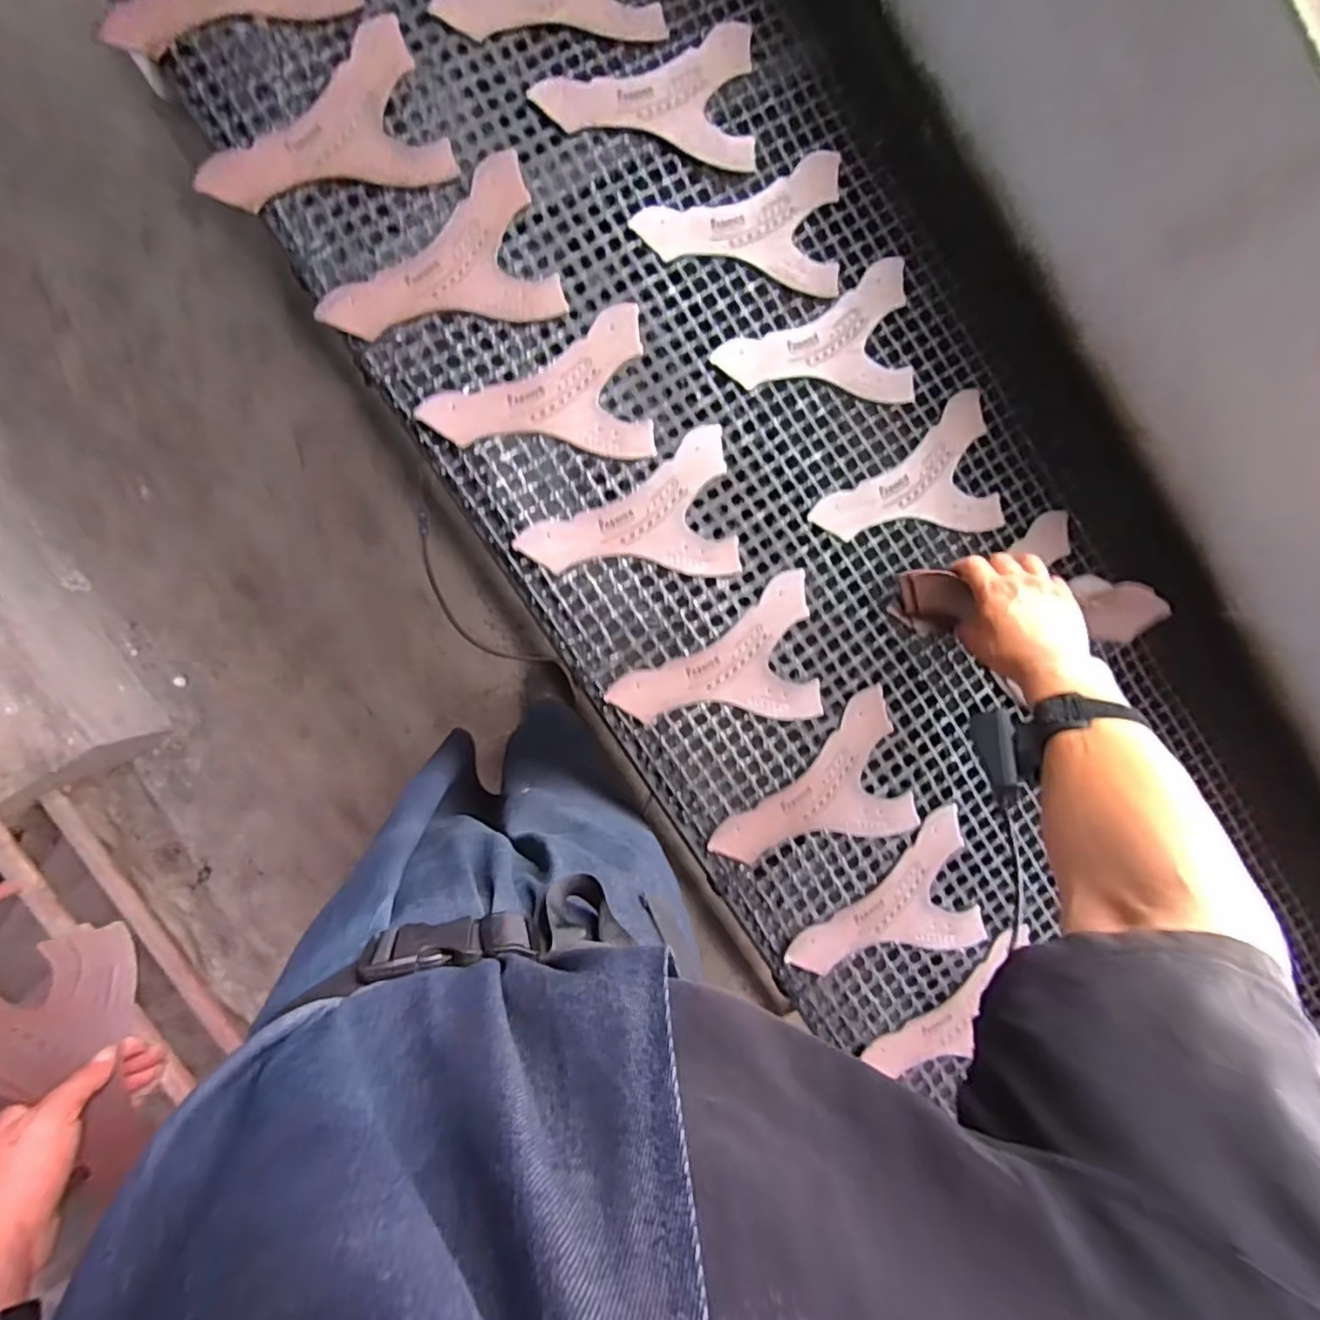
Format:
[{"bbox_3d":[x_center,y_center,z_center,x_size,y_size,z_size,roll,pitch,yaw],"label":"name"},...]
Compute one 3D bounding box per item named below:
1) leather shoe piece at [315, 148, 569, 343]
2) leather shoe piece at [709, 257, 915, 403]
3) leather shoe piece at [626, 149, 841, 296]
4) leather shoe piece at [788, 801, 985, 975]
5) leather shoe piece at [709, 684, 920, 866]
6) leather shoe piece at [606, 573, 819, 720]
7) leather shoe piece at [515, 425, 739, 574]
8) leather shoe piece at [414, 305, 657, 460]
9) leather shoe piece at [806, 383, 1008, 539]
[{"bbox_3d":[-0.200,-0.354,0.532,0.200,0.016,0.136,-21,94,-7],"label":"leather shoe piece"},{"bbox_3d":[0.154,-0.322,0.603,0.199,0.005,0.133,-7,94,-7],"label":"leather shoe piece"},{"bbox_3d":[0.078,-0.432,0.589,0.201,0.009,0.131,-1,91,-8],"label":"leather shoe piece"},{"bbox_3d":[0.248,0.267,0.616,0.218,0.007,0.127,-39,96,-5],"label":"leather shoe piece"},{"bbox_3d":[0.144,0.126,0.595,0.202,0.005,0.141,-17,91,-5],"label":"leather shoe piece"},{"bbox_3d":[0.053,-0.002,0.585,0.200,0.006,0.138,-8,90,-8],"label":"leather shoe piece"},{"bbox_3d":[-0.029,-0.141,0.571,0.200,0.007,0.137,-8,89,-10],"label":"leather shoe piece"},{"bbox_3d":[-0.111,-0.252,0.557,0.202,0.006,0.136,-8,90,-11],"label":"leather shoe piece"},{"bbox_3d":[0.249,-0.183,0.616,0.200,0.005,0.135,-16,94,-5],"label":"leather shoe piece"}]

